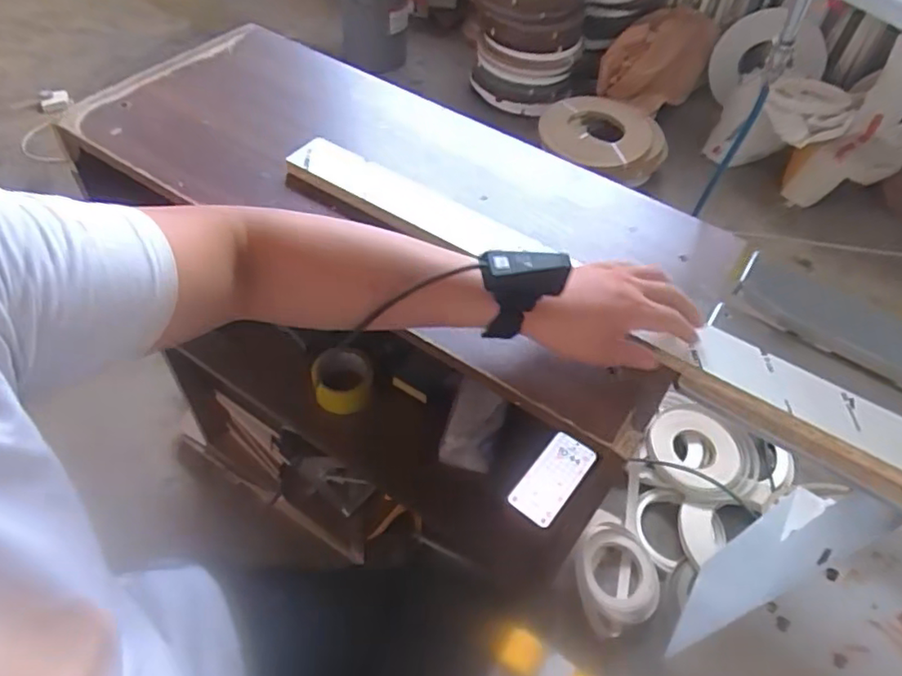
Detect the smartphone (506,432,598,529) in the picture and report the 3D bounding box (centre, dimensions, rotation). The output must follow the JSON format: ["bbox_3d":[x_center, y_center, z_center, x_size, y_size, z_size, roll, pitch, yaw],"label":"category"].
[{"bbox_3d":[0.159,0.215,0.938,0.077,0.015,0.153,38,60,14],"label":"smartphone"}]

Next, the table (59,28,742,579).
[{"bbox_3d":[-0.123,0.069,1.069,0.790,0.890,0.358,27,55,15],"label":"table"}]

